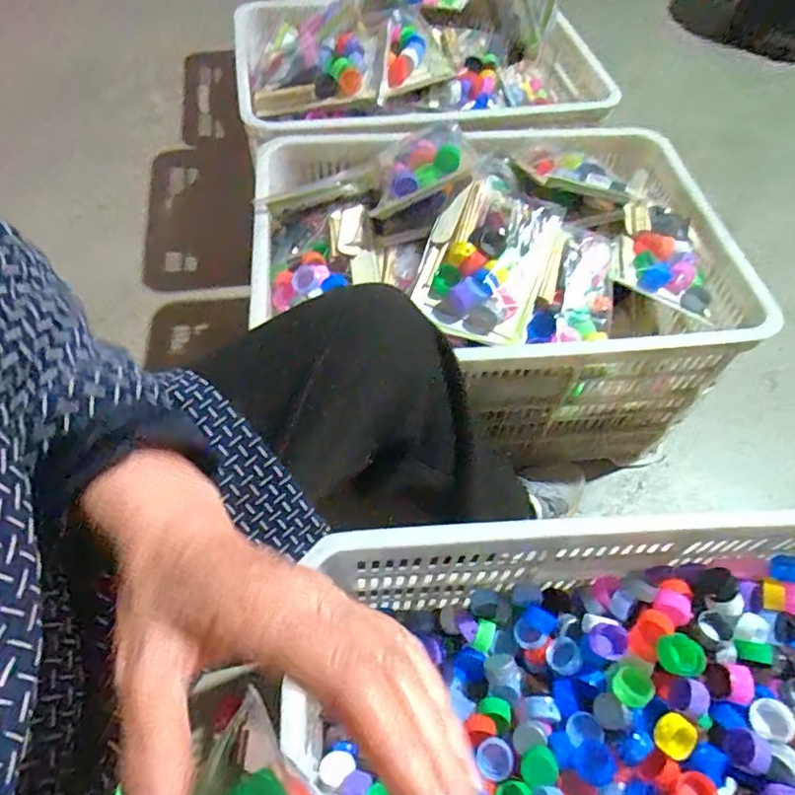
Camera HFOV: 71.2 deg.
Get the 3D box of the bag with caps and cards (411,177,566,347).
[{"bbox_3d":[0.103,-0.165,0.659,0.142,0.046,0.198,21,79,13],"label":"bag with caps and cards"}]

